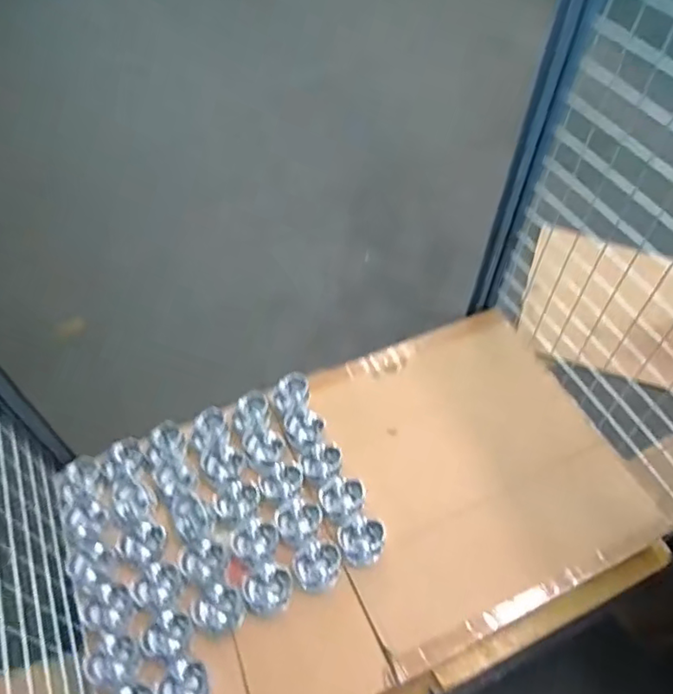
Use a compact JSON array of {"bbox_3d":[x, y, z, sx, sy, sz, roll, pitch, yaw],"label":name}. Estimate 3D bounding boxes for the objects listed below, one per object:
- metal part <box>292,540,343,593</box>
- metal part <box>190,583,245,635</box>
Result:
[{"bbox_3d":[-0.033,0.390,1.017,0.086,0.053,0.076,-23,57,-17],"label":"metal part"},{"bbox_3d":[-0.198,0.452,0.975,0.078,0.053,0.073,0,54,-1],"label":"metal part"}]

